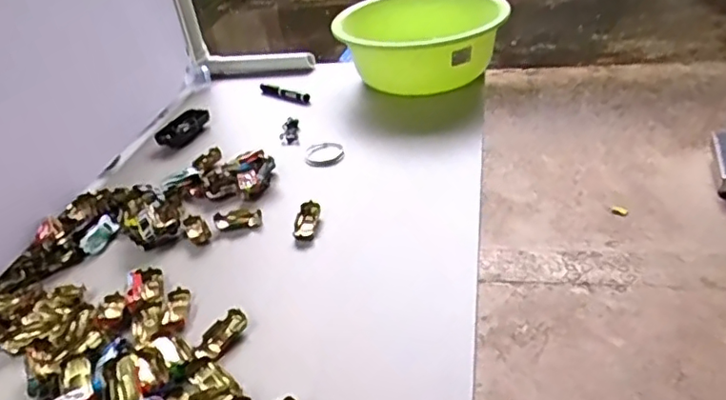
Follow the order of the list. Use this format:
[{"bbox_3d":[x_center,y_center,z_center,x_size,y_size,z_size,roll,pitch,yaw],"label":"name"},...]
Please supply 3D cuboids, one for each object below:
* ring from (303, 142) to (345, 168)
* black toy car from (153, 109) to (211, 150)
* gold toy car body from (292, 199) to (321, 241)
[{"bbox_3d":[-0.061,-0.072,0.940,0.063,0.011,0.068,-6,34,4],"label":"ring"},{"bbox_3d":[-0.309,-0.123,1.048,0.048,0.033,0.102,10,37,21],"label":"black toy car"},{"bbox_3d":[-0.074,0.026,0.790,0.029,0.014,0.067,-2,34,10],"label":"gold toy car body"}]

